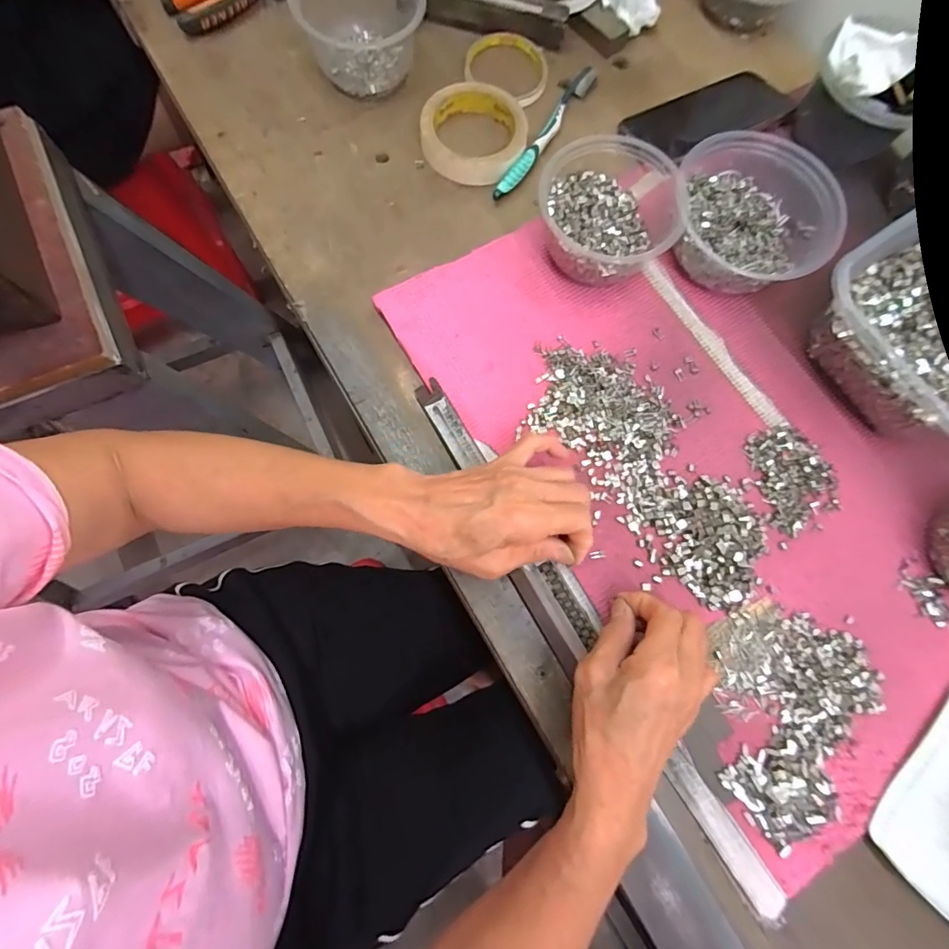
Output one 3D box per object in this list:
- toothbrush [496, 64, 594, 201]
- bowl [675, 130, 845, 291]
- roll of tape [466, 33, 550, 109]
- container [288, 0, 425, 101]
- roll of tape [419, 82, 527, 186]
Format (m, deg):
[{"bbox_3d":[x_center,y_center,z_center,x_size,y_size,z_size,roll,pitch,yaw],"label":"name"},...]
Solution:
[{"bbox_3d":[0.068,-0.332,0.462,0.020,0.015,0.182,32,76,4],"label":"toothbrush"},{"bbox_3d":[0.229,-0.218,0.408,0.124,0.066,0.137,-40,82,-12],"label":"bowl"},{"bbox_3d":[0.032,-0.409,0.488,0.082,0.016,0.080,1,76,-4],"label":"roll of tape"},{"bbox_3d":[-0.111,-0.425,0.450,0.102,0.053,0.108,1,76,-4],"label":"container"},{"bbox_3d":[-0.001,-0.323,0.454,0.096,0.021,0.095,1,76,-4],"label":"roll of tape"}]

